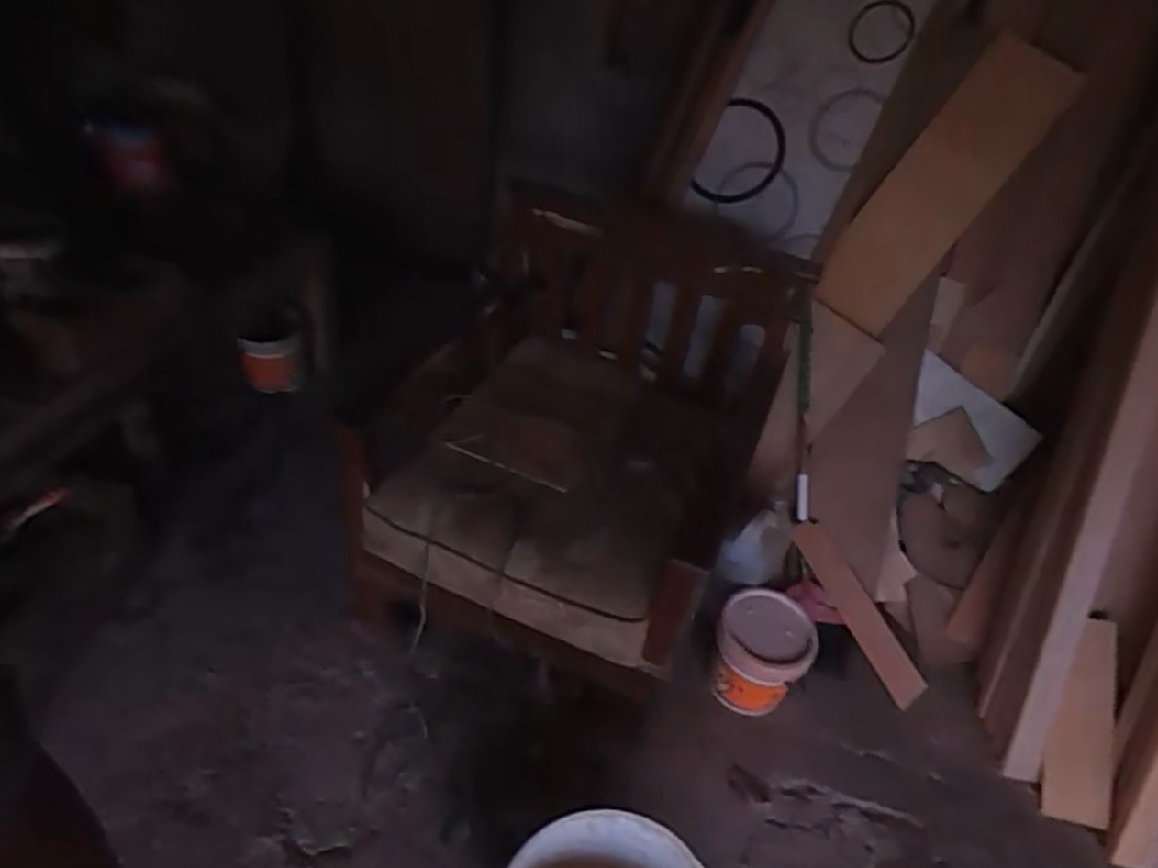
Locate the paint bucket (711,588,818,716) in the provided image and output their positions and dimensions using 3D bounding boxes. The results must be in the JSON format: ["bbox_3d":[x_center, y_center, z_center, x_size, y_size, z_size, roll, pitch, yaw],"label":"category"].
[{"bbox_3d":[0.379,0.463,1.543,0.190,0.190,0.204,16,41,11],"label":"paint bucket"}]

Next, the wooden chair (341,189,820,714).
[{"bbox_3d":[-0.015,0.026,1.501,0.671,0.707,0.752,21,43,17],"label":"wooden chair"}]

